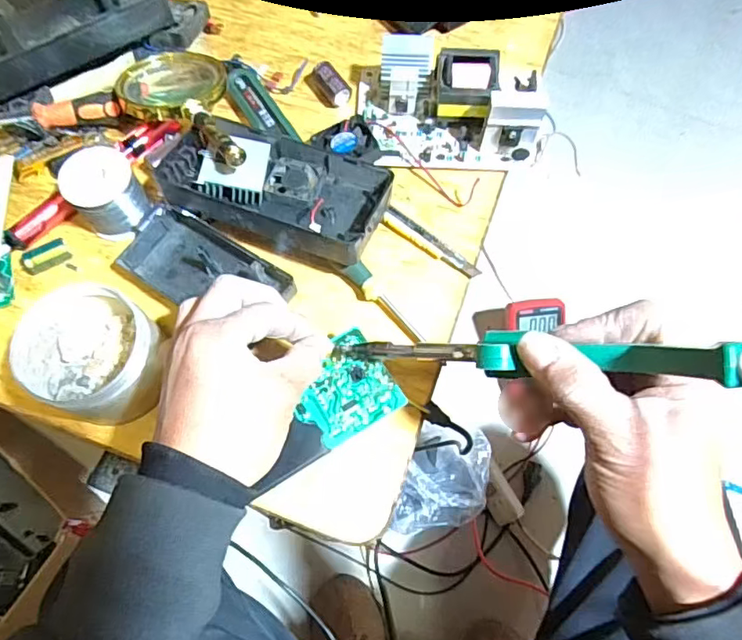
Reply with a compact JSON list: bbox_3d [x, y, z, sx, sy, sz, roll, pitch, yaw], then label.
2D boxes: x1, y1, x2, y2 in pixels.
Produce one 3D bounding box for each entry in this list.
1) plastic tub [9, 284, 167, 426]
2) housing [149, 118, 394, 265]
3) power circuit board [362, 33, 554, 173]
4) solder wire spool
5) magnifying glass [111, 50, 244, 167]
[{"bbox_3d":[-0.186,0.023,0.384,0.088,0.056,0.090,22,70,10],"label":"plastic tub"},{"bbox_3d":[-0.075,-0.106,0.433,0.175,0.029,0.087,21,69,10],"label":"housing"},{"bbox_3d":[0.068,-0.187,0.474,0.161,0.052,0.106,3,68,3],"label":"power circuit board"},{"bbox_3d":[-0.208,-0.099,0.442,0.051,0.054,0.054,0,67,1],"label":"solder wire spool"},{"bbox_3d":[-0.144,-0.170,0.451,0.089,0.027,0.171,-33,57,-12],"label":"magnifying glass"}]

